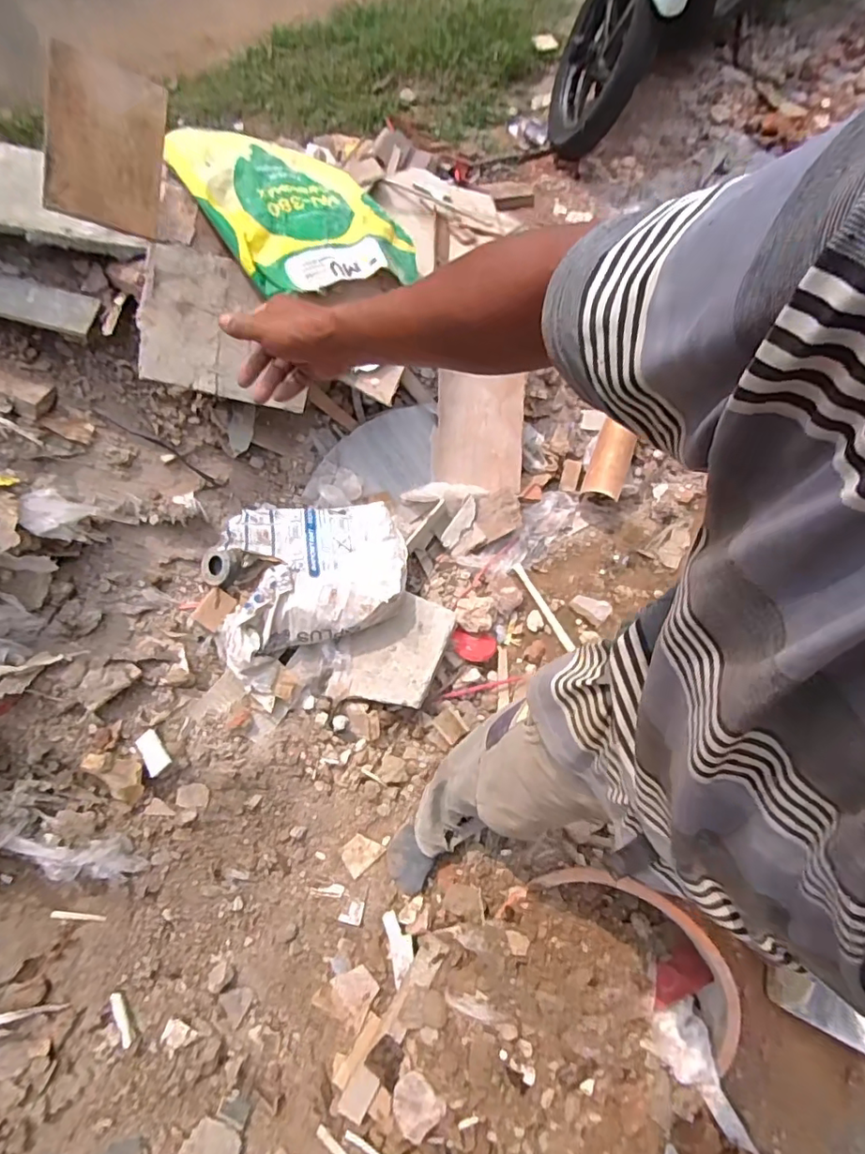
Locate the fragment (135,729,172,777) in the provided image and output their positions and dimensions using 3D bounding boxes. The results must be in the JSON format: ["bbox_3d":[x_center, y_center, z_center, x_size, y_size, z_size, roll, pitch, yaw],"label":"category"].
[{"bbox_3d":[-0.518,0.325,1.028,0.040,0.008,0.079,-30,71,-30],"label":"fragment"}]

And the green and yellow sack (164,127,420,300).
[{"bbox_3d":[-0.274,-0.762,1.119,0.455,0.077,0.455,-33,88,-25],"label":"green and yellow sack"}]

